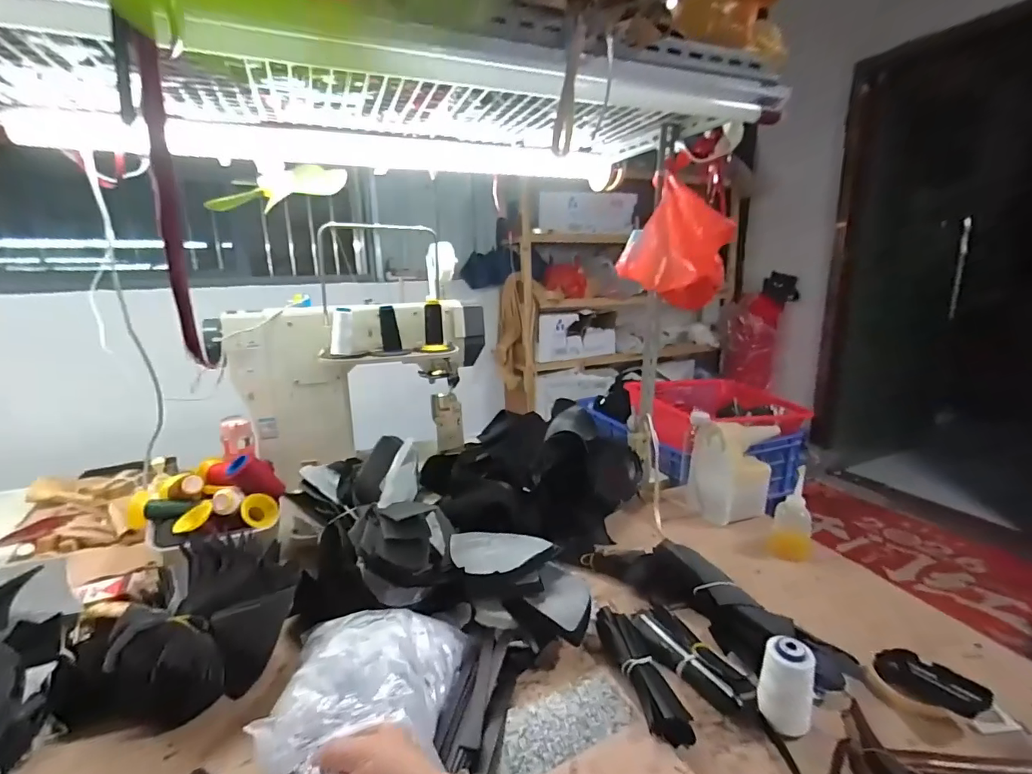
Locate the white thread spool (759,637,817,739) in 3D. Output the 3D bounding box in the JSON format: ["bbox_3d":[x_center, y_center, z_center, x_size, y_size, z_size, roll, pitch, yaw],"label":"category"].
[{"bbox_3d":[0.310,0.342,0.546,0.054,0.097,0.048,9,17,35],"label":"white thread spool"}]

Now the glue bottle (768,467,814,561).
[{"bbox_3d":[0.504,0.237,0.864,0.068,0.156,0.055,7,16,29],"label":"glue bottle"}]

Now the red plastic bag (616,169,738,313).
[{"bbox_3d":[0.315,-0.276,0.935,0.158,0.221,0.180,12,19,43],"label":"red plastic bag"}]

